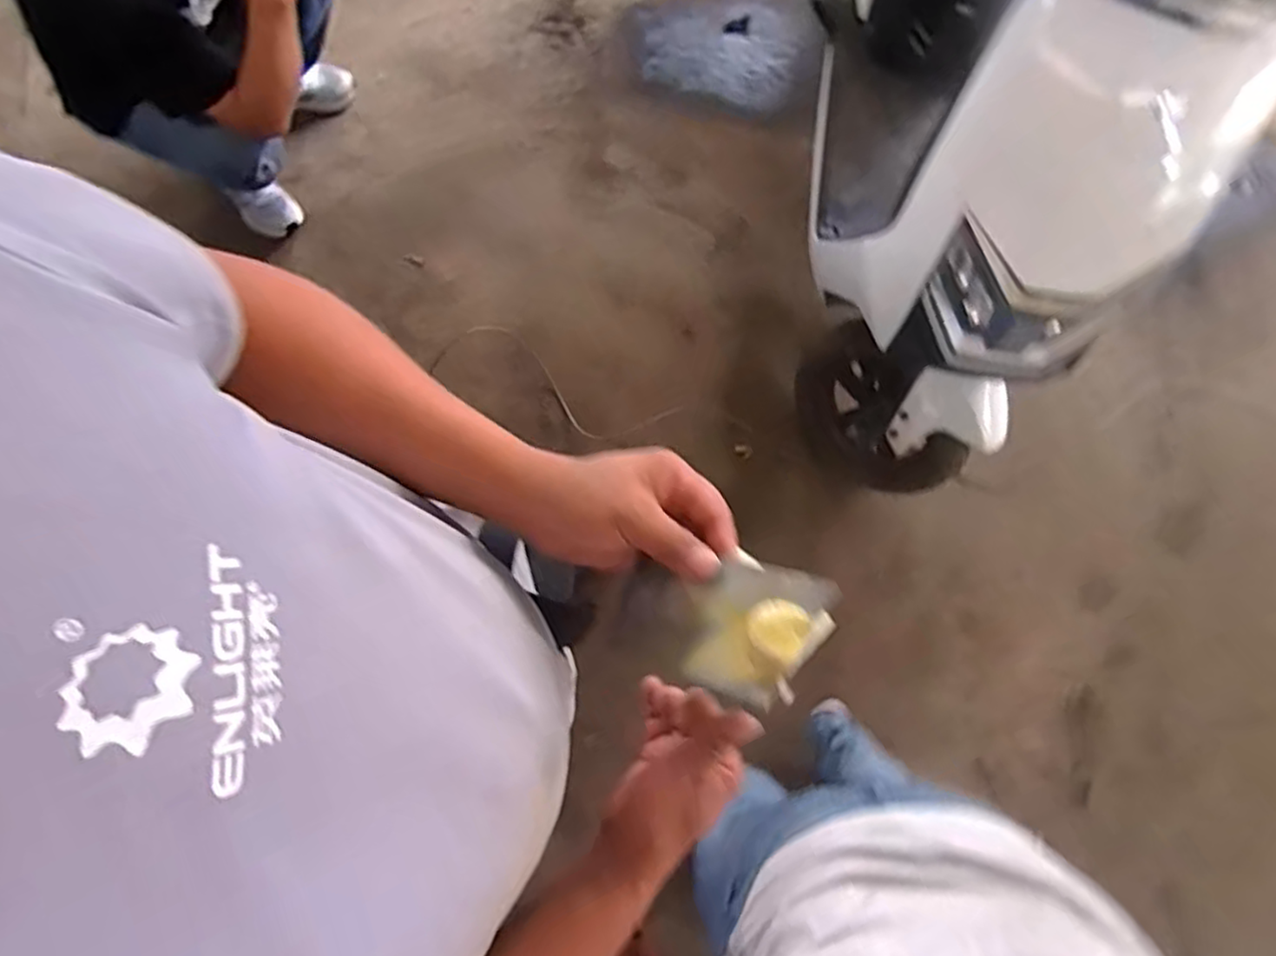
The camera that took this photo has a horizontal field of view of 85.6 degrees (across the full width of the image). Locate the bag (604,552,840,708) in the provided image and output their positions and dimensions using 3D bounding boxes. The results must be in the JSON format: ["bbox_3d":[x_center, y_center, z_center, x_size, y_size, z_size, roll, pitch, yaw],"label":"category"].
[{"bbox_3d":[0.044,0.084,0.413,0.127,0.022,0.075,6,62,38],"label":"bag"}]

